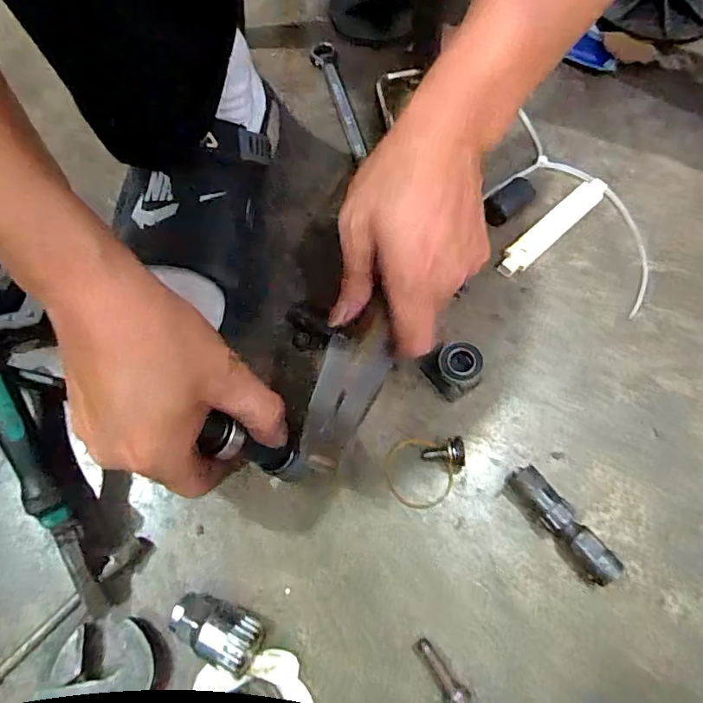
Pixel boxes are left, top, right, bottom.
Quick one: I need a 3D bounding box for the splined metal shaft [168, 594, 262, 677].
[{"bbox_3d":[-0.078,0.161,0.299,0.052,0.031,0.028,27,71,11],"label":"splined metal shaft"}]

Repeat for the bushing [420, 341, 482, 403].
[{"bbox_3d":[0.071,0.014,0.359,0.034,0.034,0.034,0,68,1],"label":"bushing"}]

